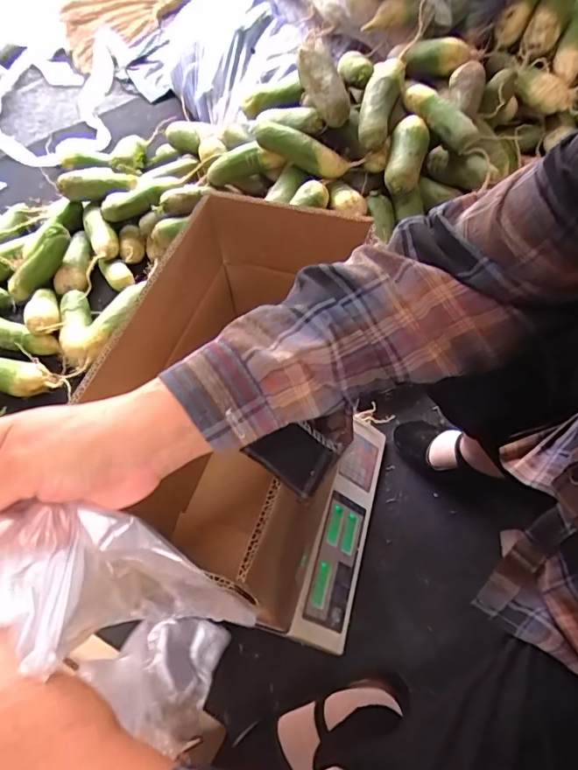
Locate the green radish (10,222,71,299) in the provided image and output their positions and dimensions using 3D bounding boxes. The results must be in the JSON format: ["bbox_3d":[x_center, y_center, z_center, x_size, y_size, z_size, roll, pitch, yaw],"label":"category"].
[{"bbox_3d":[-0.500,-0.244,0.975,0.178,0.044,0.046,-47,64,12],"label":"green radish"}]

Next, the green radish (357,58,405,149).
[{"bbox_3d":[0.165,-0.512,0.884,0.059,0.060,0.190,14,62,11],"label":"green radish"}]

